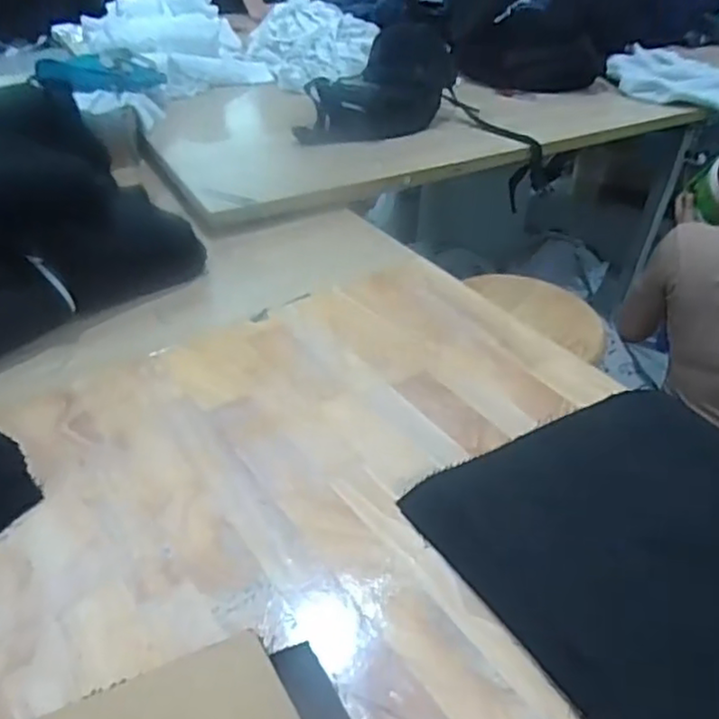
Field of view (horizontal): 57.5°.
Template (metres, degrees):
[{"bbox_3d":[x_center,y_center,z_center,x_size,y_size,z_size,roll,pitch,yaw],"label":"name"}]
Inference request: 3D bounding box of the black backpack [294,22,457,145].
[{"bbox_3d":[0.036,-0.536,1.255,0.207,0.138,0.323,22,43,23],"label":"black backpack"}]

